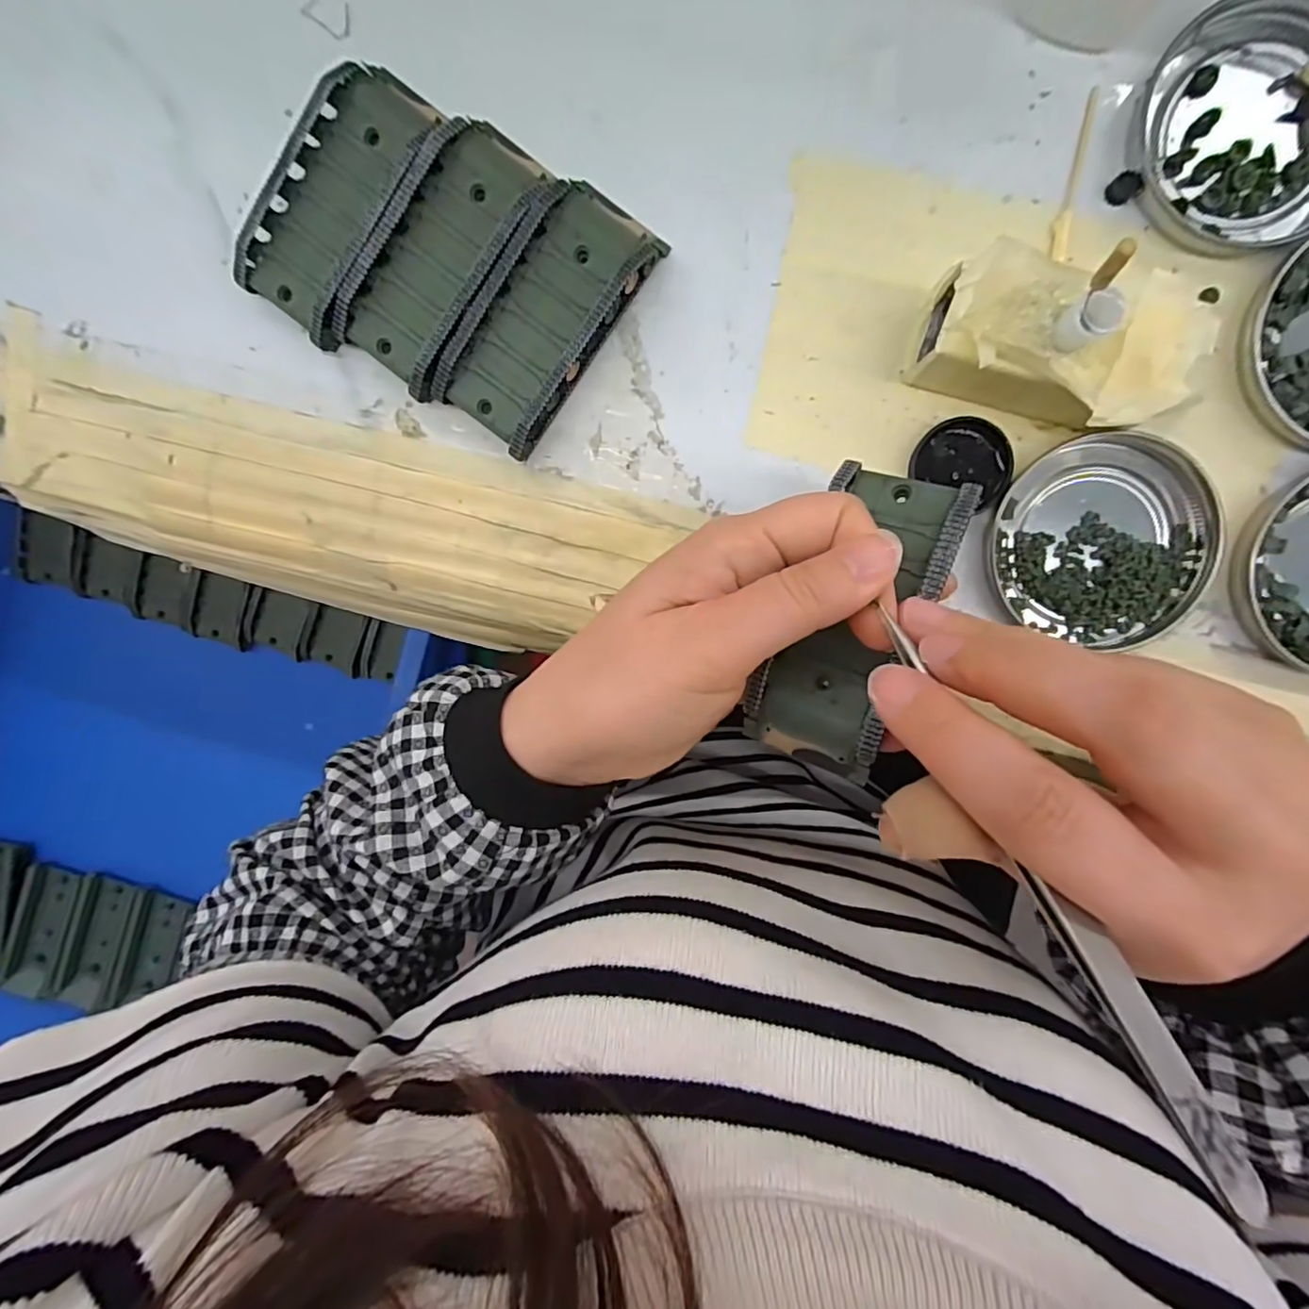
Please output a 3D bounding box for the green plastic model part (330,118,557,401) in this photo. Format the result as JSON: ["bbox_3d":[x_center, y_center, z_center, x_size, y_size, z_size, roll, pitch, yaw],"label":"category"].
[{"bbox_3d":[-0.080,-0.152,0.224,0.044,0.019,0.096,37,99,0],"label":"green plastic model part"}]

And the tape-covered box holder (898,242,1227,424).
[{"bbox_3d":[0.134,-0.104,0.198,0.085,0.046,0.049,16,98,3],"label":"tape-covered box holder"}]

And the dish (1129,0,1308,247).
[{"bbox_3d":[0.208,-0.184,0.201,0.075,0.007,0.078,-3,97,6],"label":"dish"}]

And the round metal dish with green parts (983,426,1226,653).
[{"bbox_3d":[0.168,-0.042,0.220,0.079,0.009,0.072,1,97,5],"label":"round metal dish with green parts"}]

